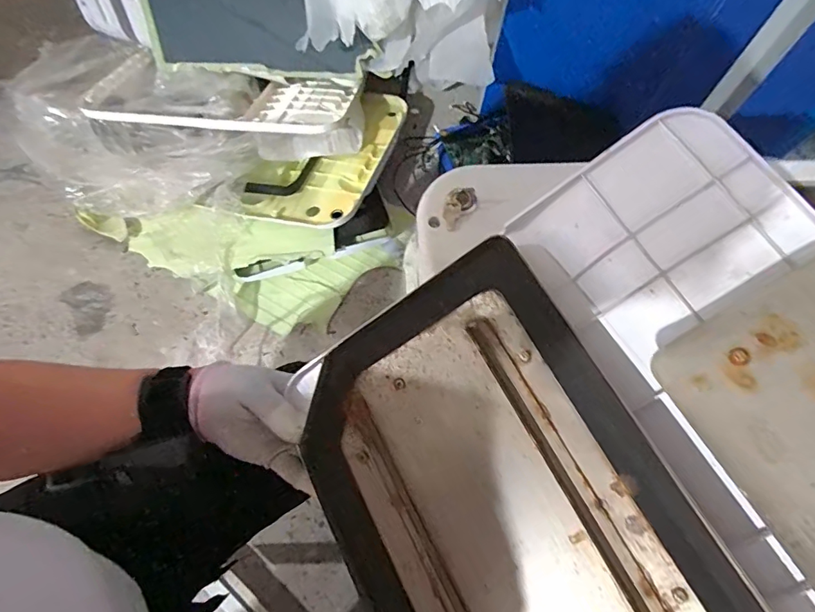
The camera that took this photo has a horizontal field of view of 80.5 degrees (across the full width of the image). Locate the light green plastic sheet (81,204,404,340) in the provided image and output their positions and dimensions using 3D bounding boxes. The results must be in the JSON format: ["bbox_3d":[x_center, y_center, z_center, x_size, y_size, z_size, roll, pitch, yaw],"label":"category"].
[{"bbox_3d":[-0.354,-0.079,1.039,0.641,0.126,0.226,6,68,1],"label":"light green plastic sheet"}]

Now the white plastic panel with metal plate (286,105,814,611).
[{"bbox_3d":[0.114,0.099,0.293,0.345,0.050,0.311,-36,66,15],"label":"white plastic panel with metal plate"}]

